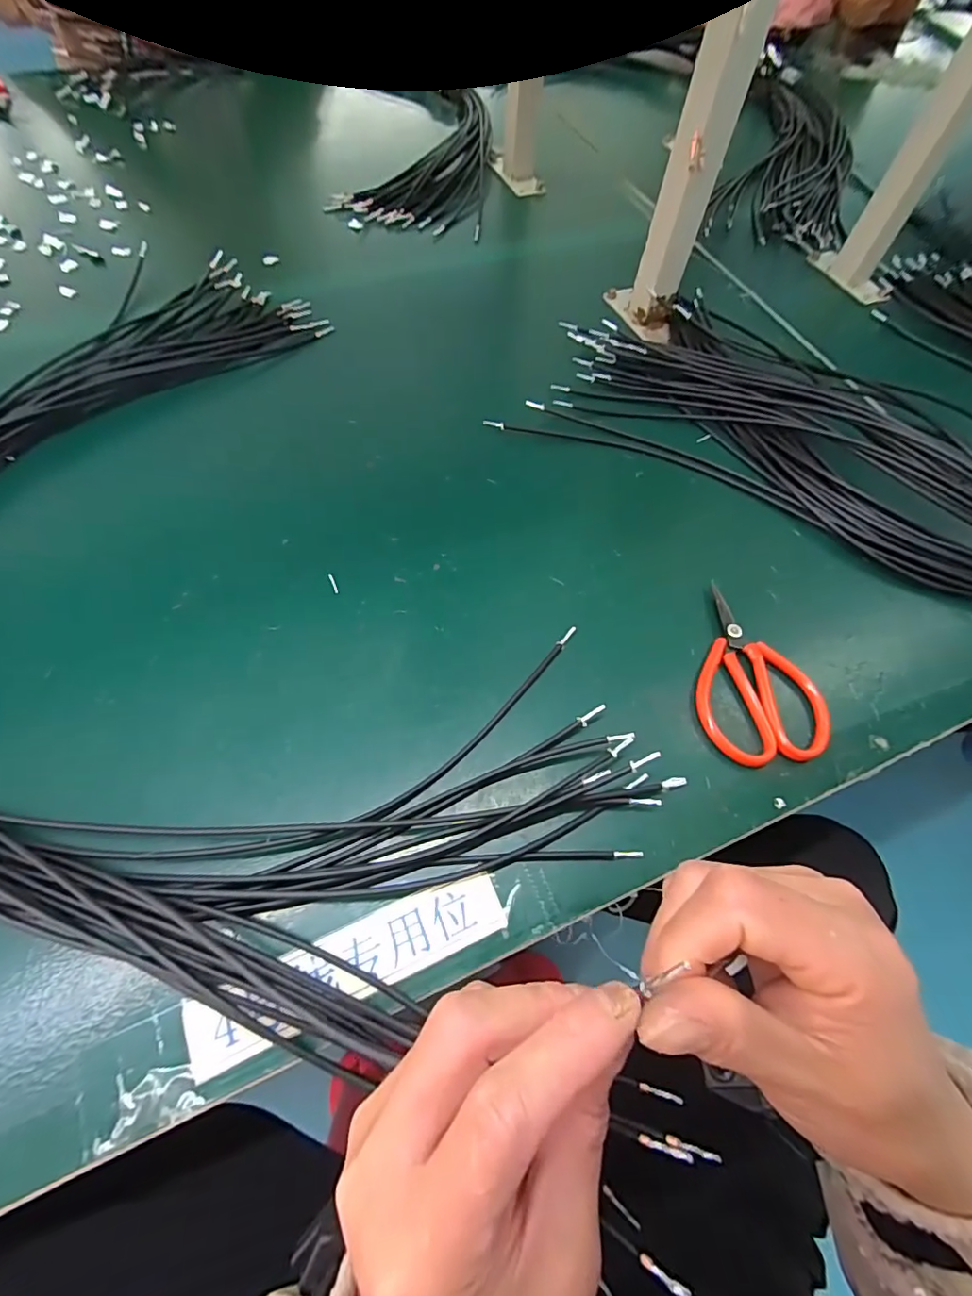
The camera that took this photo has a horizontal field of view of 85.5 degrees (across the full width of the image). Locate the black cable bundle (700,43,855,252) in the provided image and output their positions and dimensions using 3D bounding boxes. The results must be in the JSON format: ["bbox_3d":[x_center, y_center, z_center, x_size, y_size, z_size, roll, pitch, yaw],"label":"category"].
[{"bbox_3d":[0.423,-0.693,0.721,0.163,0.036,0.508,20,64,7],"label":"black cable bundle"}]

